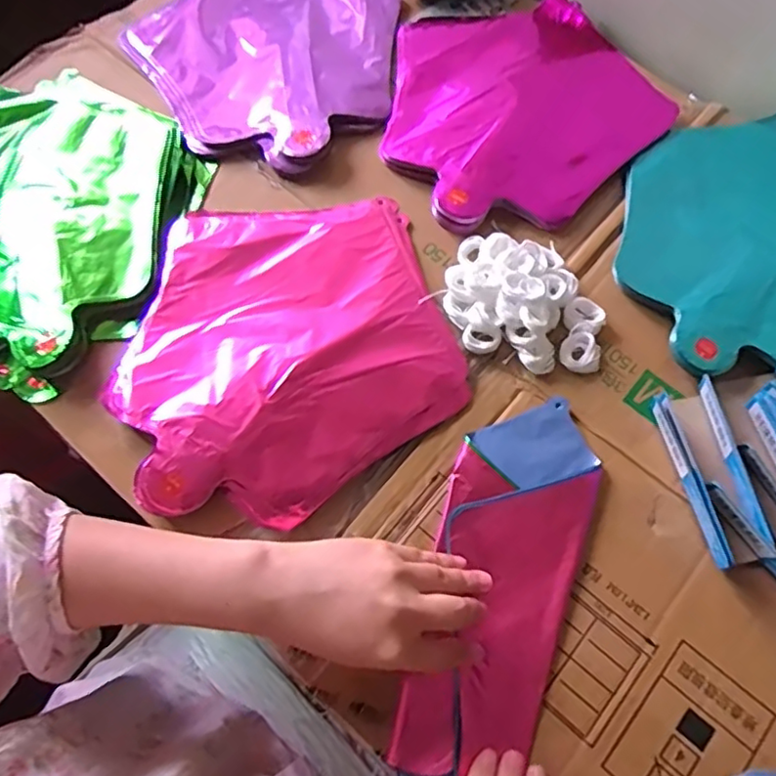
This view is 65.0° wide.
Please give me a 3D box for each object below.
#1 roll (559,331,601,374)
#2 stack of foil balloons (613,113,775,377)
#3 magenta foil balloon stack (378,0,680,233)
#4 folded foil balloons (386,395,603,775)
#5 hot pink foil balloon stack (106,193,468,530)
[{"bbox_3d":[0.138,-0.024,0.433,0.030,0.012,0.028,0,70,0],"label":"roll"},{"bbox_3d":[0.285,-0.121,0.466,0.250,0.015,0.205,-37,74,-12],"label":"stack of foil balloons"},{"bbox_3d":[0.100,-0.244,0.514,0.233,0.020,0.221,-36,74,-12],"label":"magenta foil balloon stack"},{"bbox_3d":[0.065,0.136,0.382,0.091,0.011,0.269,20,73,7],"label":"folded foil balloons"},{"bbox_3d":[-0.075,-0.033,0.431,0.226,0.018,0.235,-19,71,-7],"label":"hot pink foil balloon stack"}]

